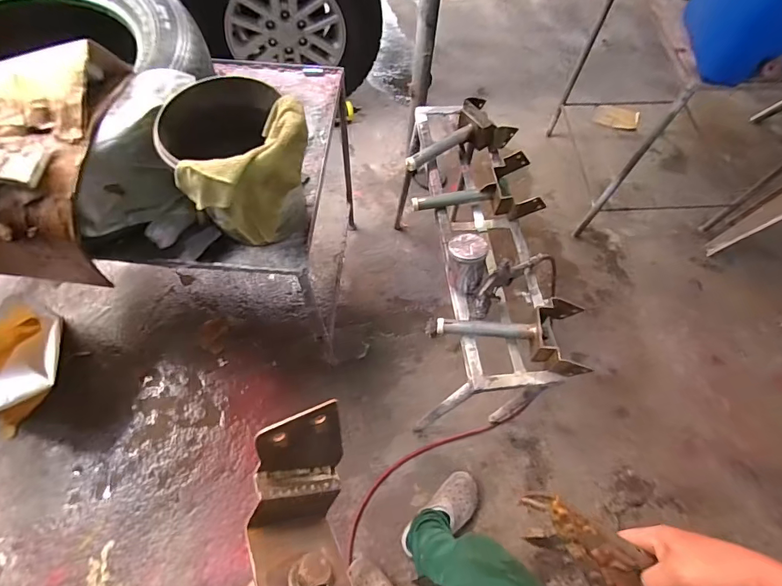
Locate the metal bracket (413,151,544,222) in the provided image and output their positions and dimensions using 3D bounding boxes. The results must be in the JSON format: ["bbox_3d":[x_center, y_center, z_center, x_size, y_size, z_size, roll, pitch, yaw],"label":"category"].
[{"bbox_3d":[0.207,-0.250,1.028,0.300,0.062,0.155,-9,66,-7],"label":"metal bracket"}]

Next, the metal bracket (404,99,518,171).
[{"bbox_3d":[0.171,-0.410,1.090,0.303,0.073,0.150,-33,72,-17],"label":"metal bracket"}]

